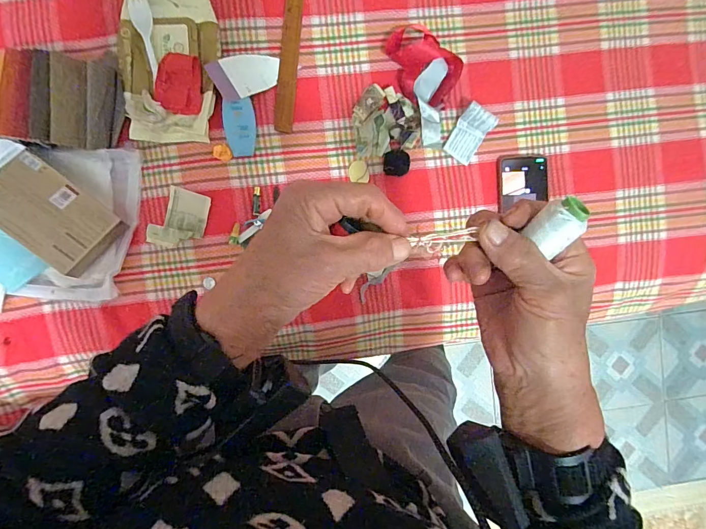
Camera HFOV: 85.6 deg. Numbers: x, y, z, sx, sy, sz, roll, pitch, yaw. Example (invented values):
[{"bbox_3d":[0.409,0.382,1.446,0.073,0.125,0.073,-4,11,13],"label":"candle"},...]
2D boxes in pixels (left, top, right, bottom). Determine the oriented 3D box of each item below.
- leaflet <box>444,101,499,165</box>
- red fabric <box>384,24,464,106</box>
[{"bbox_3d":[0.175,-0.195,0.571,0.049,0.032,0.075,33,91,-5],"label":"leaflet"},{"bbox_3d":[0.100,-0.293,0.552,0.083,0.044,0.128,-25,93,-3],"label":"red fabric"}]

